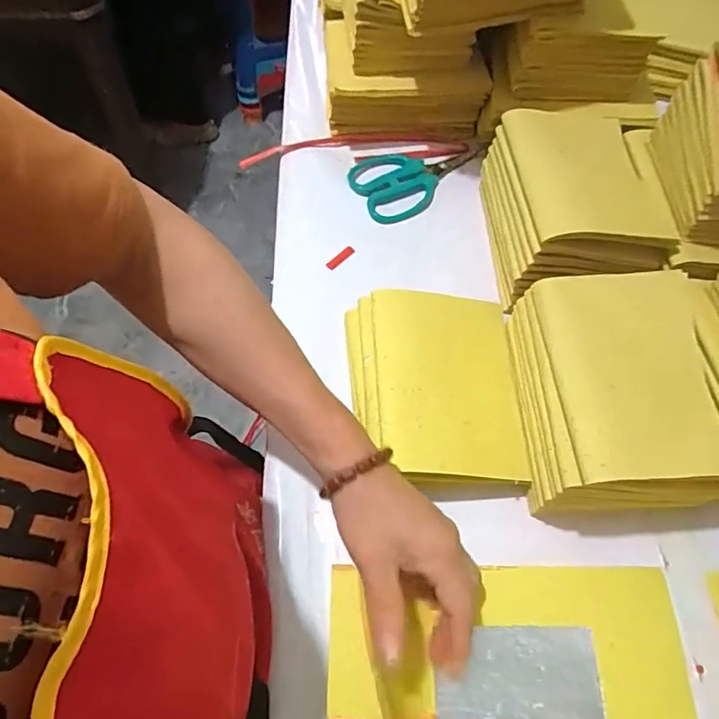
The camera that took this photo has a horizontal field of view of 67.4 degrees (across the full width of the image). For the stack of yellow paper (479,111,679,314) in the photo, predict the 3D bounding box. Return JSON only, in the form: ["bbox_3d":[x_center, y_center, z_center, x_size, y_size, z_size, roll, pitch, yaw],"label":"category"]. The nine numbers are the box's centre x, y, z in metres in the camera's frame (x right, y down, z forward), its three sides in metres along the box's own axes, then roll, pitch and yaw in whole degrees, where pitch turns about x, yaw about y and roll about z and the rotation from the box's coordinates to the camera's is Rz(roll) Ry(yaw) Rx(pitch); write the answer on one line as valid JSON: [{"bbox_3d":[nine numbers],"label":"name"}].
[{"bbox_3d":[0.181,-0.140,0.487,0.124,0.095,0.168,-5,63,-3],"label":"stack of yellow paper"}]

